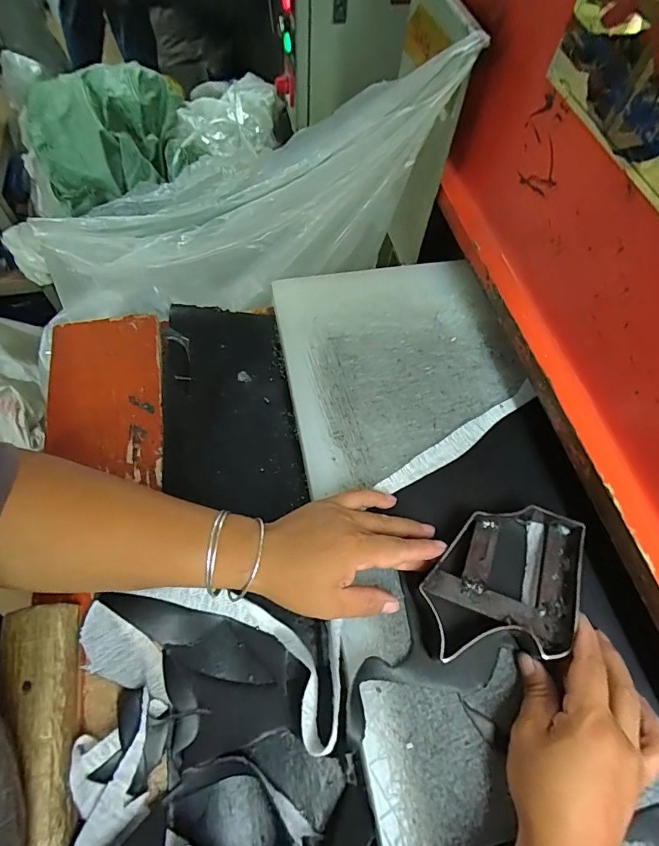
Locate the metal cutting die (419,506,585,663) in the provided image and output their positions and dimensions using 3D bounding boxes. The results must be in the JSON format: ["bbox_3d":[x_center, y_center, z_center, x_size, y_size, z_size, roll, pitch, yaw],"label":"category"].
[{"bbox_3d":[0.140,0.124,0.354,0.126,0.030,0.112,3,62,0],"label":"metal cutting die"}]

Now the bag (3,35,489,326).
[{"bbox_3d":[-0.151,-0.247,0.596,0.664,0.166,0.167,-4,59,25],"label":"bag"}]

